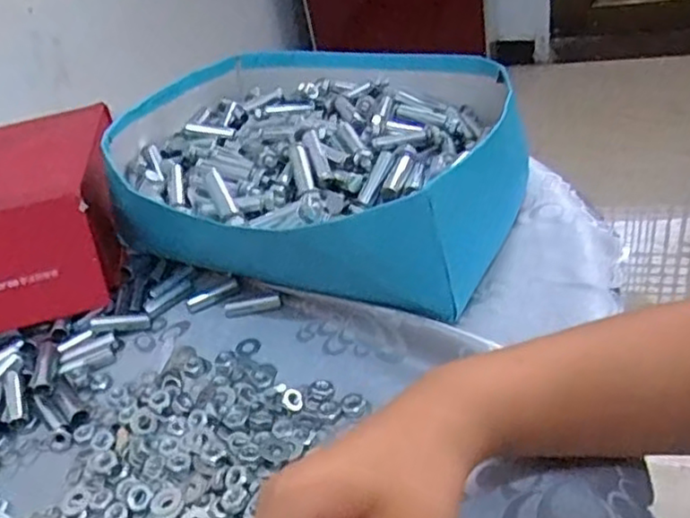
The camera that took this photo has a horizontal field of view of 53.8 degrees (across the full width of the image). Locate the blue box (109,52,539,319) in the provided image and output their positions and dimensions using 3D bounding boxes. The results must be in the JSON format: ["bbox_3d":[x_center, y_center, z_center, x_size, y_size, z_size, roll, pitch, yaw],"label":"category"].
[{"bbox_3d":[-0.019,-0.072,0.520,0.288,0.092,0.265,11,41,22],"label":"blue box"}]

